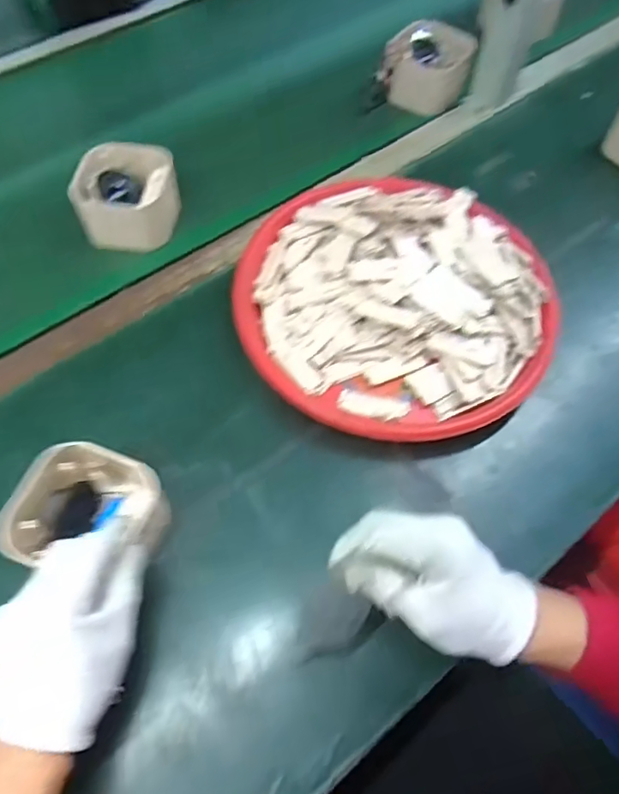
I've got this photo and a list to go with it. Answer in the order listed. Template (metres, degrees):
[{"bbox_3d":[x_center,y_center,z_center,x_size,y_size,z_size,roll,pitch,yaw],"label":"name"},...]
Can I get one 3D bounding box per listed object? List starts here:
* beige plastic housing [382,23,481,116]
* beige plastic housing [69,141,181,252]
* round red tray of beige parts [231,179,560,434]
[{"bbox_3d":[0.148,-0.414,0.710,0.100,0.056,0.104,0,60,0],"label":"beige plastic housing"},{"bbox_3d":[-0.182,-0.198,0.571,0.100,0.066,0.087,-14,61,-8],"label":"beige plastic housing"},{"bbox_3d":[0.079,-0.099,0.530,0.285,0.062,0.276,0,60,0],"label":"round red tray of beige parts"}]

